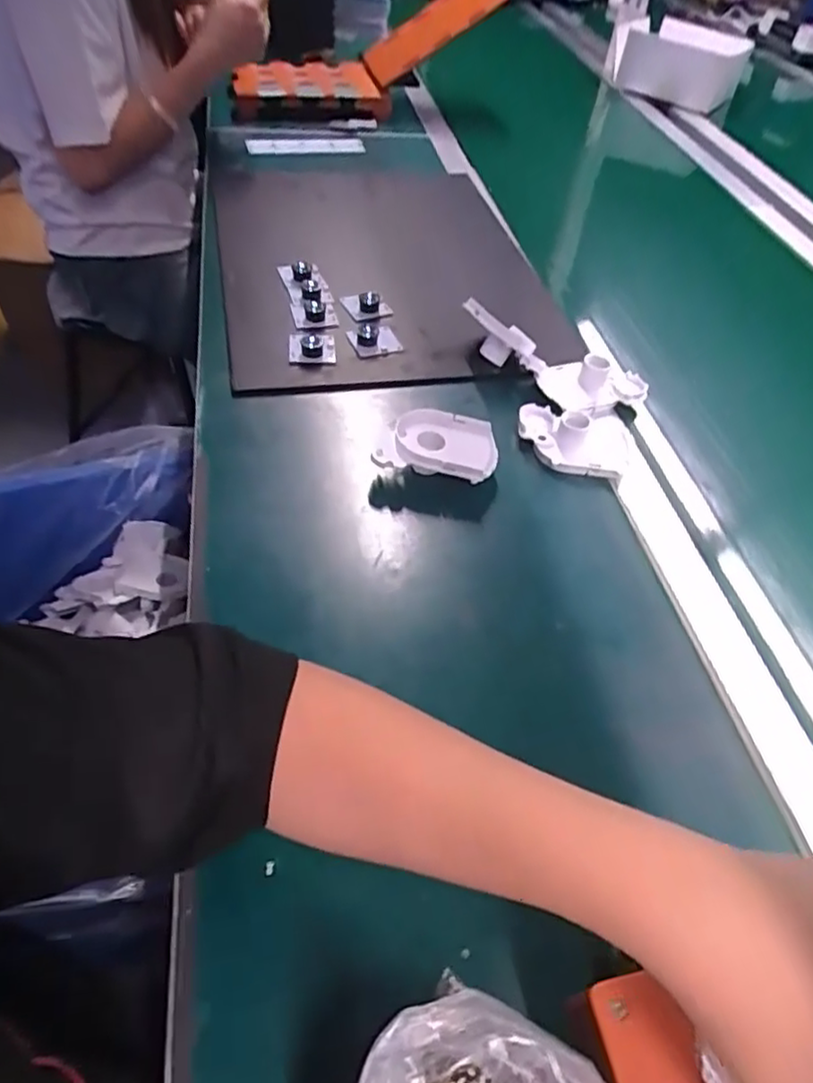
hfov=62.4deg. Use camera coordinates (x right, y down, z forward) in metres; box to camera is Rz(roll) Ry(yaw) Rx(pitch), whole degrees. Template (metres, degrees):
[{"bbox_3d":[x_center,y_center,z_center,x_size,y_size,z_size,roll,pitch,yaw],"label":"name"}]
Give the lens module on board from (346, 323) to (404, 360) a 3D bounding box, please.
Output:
[{"bbox_3d":[-0.031,-0.208,0.684,0.050,0.016,0.047,-8,51,-13],"label":"lens module on board"}]

